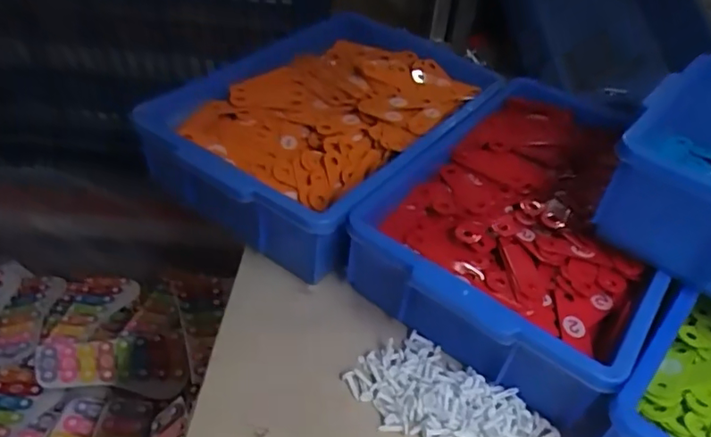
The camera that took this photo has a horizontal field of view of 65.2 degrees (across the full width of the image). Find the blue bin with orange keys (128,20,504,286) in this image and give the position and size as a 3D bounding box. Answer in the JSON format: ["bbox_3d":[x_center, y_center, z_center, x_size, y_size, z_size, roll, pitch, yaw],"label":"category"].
[{"bbox_3d":[-0.025,-0.102,0.627,0.243,0.108,0.366,29,48,21],"label":"blue bin with orange keys"}]

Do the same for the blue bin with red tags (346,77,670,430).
[{"bbox_3d":[0.179,0.002,0.551,0.239,0.095,0.353,30,48,22],"label":"blue bin with red tags"}]

